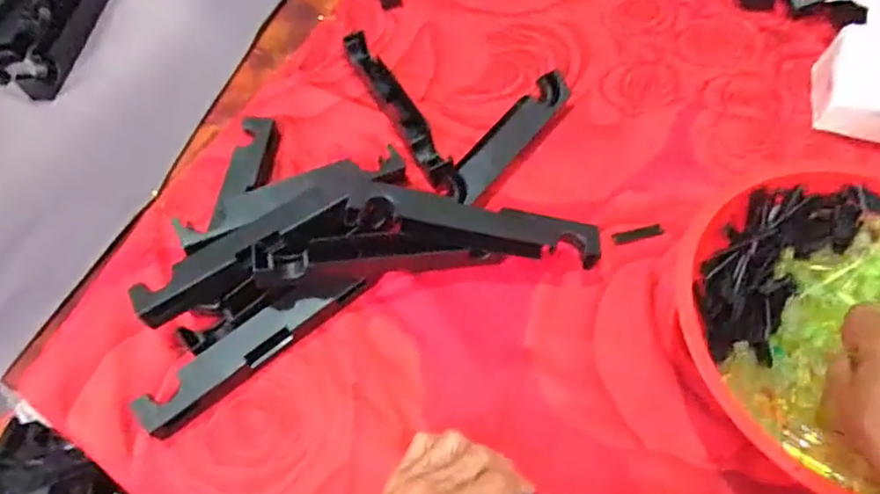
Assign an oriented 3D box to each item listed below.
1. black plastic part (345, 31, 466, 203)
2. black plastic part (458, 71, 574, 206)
[{"bbox_3d":[-0.034,-0.126,0.534,0.028,0.026,0.224,-25,63,-11],"label":"black plastic part"},{"bbox_3d":[0.065,-0.100,0.515,0.031,0.029,0.159,33,67,18],"label":"black plastic part"}]

